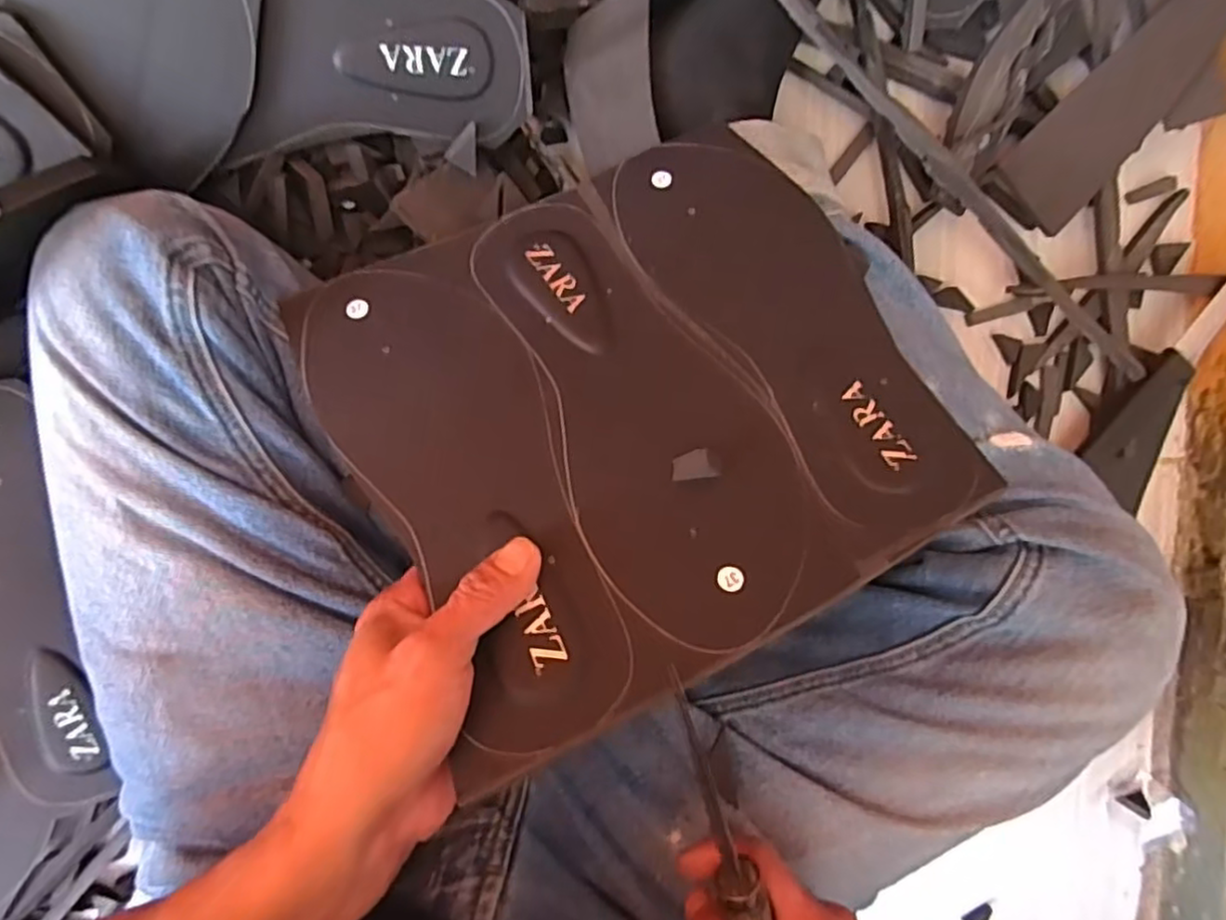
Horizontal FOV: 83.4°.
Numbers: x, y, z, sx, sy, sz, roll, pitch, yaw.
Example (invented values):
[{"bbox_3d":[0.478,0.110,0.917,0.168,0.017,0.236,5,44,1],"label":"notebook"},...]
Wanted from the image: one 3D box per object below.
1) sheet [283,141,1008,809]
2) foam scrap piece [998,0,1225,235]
[{"bbox_3d":[0.023,-0.040,0.326,0.290,0.013,0.248,-26,66,-12],"label":"sheet"},{"bbox_3d":[0.381,-0.275,0.461,0.059,0.016,0.272,43,96,-13],"label":"foam scrap piece"}]

